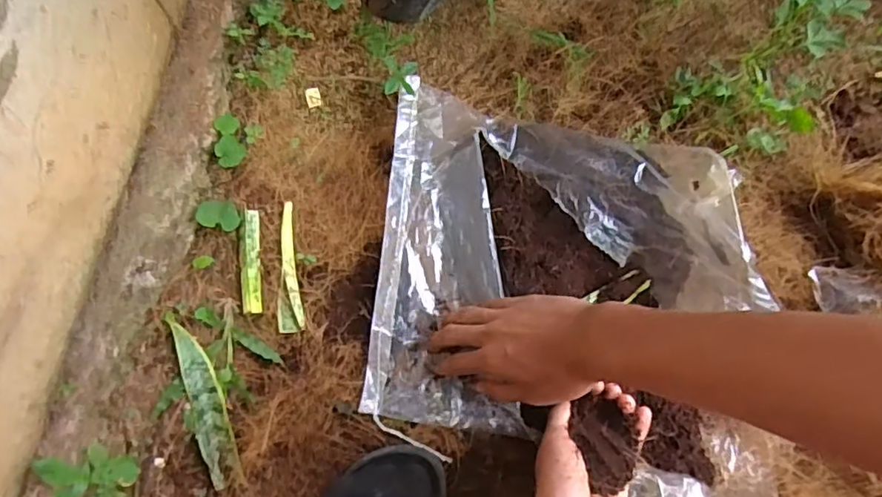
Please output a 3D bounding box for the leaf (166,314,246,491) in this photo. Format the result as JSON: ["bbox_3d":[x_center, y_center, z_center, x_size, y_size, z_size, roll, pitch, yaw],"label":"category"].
[{"bbox_3d":[-0.224,0.141,0.555,0.032,0.016,0.165,-21,75,-8],"label":"leaf"}]

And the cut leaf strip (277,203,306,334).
[{"bbox_3d":[-0.156,0.019,0.595,0.025,0.005,0.132,-7,74,-4],"label":"cut leaf strip"}]

